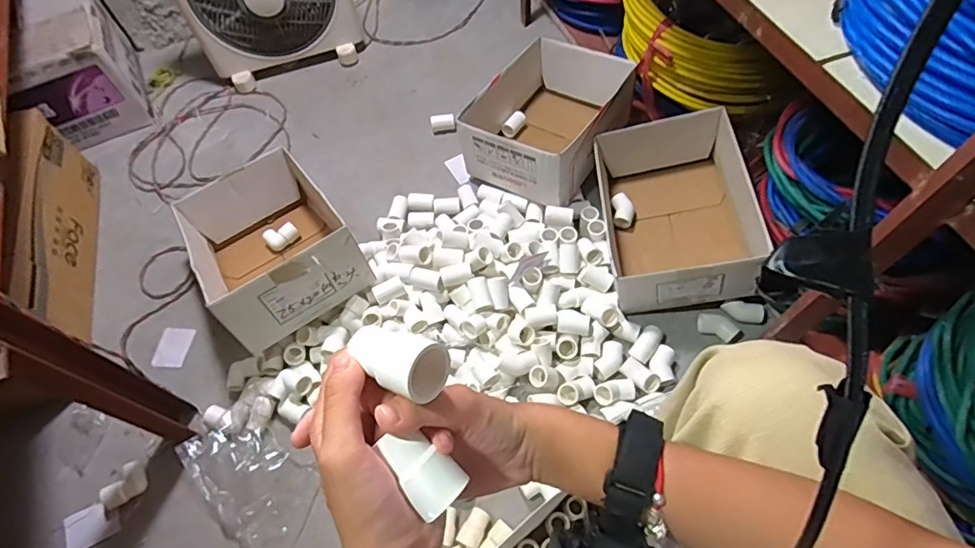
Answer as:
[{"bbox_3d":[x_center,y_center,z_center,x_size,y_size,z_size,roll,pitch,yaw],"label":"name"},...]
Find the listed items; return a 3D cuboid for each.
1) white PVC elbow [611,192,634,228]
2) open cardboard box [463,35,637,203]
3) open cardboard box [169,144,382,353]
[{"bbox_3d":[0.245,-0.116,0.947,0.038,0.036,0.066,-5,60,0],"label":"white PVC elbow"},{"bbox_3d":[0.113,-0.298,1.012,0.260,0.145,0.314,28,65,18],"label":"open cardboard box"},{"bbox_3d":[-0.357,-0.048,0.871,0.214,0.144,0.307,-33,46,-15],"label":"open cardboard box"}]

